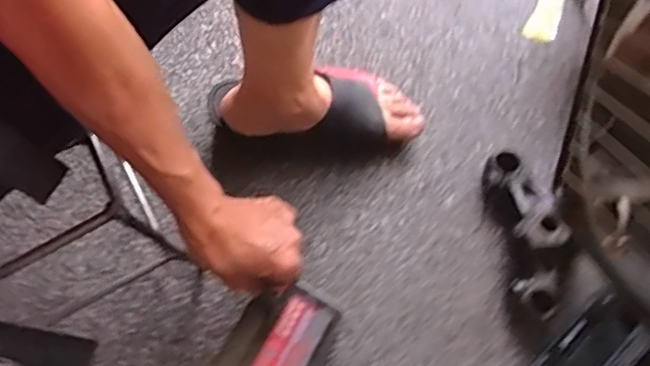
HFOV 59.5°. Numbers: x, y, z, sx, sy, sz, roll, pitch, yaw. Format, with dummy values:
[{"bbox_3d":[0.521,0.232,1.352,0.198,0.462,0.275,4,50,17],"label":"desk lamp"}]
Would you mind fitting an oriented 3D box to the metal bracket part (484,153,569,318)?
[{"bbox_3d":[0.224,0.054,0.629,0.062,0.057,0.182,-8,77,-3],"label":"metal bracket part"}]

